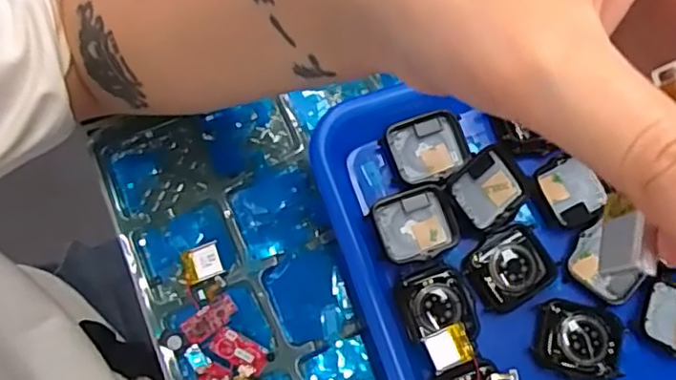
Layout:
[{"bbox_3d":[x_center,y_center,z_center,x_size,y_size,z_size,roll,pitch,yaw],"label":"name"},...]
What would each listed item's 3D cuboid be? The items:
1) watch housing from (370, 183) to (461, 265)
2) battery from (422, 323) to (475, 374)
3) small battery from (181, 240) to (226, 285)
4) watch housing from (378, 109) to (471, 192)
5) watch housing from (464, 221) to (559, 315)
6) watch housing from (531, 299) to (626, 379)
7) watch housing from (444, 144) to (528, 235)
[{"bbox_3d":[0.041,0.018,0.330,0.041,0.009,0.036,-17,77,-8],"label":"watch housing"},{"bbox_3d":[0.055,0.078,0.309,0.021,0.004,0.019,-22,85,1],"label":"battery"},{"bbox_3d":[-0.073,0.039,0.338,0.020,0.004,0.019,-19,77,-9],"label":"small battery"},{"bbox_3d":[0.049,-0.022,0.342,0.044,0.012,0.035,-20,77,-9],"label":"watch housing"},{"bbox_3d":[0.090,0.039,0.324,0.045,0.007,0.036,-31,79,-11],"label":"watch housing"},{"bbox_3d":[0.124,0.076,0.317,0.045,0.007,0.037,11,74,-1],"label":"watch housing"},{"bbox_3d":[0.080,0.000,0.334,0.037,0.009,0.036,-39,101,-15],"label":"watch housing"}]

